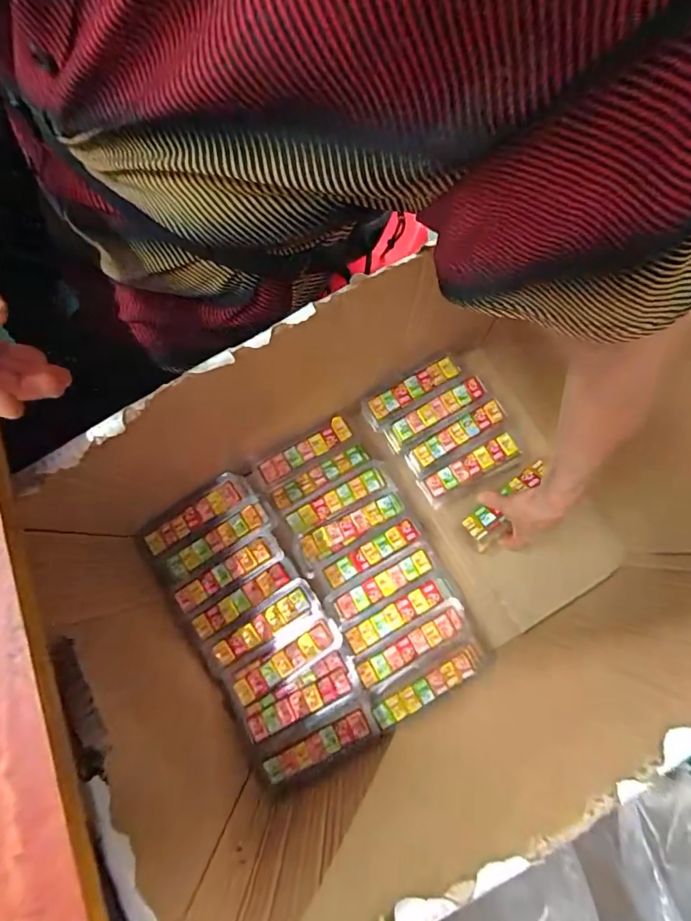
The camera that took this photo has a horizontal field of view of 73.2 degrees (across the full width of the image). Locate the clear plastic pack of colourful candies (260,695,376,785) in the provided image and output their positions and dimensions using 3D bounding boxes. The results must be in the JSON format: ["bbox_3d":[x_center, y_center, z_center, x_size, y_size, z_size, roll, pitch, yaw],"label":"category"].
[{"bbox_3d":[-0.032,0.307,0.504,0.127,0.012,0.044,-22,80,-5],"label":"clear plastic pack of colourful candies"}]

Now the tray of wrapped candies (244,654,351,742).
[{"bbox_3d":[-0.054,0.266,0.521,0.123,0.012,0.039,-27,80,-6],"label":"tray of wrapped candies"}]

